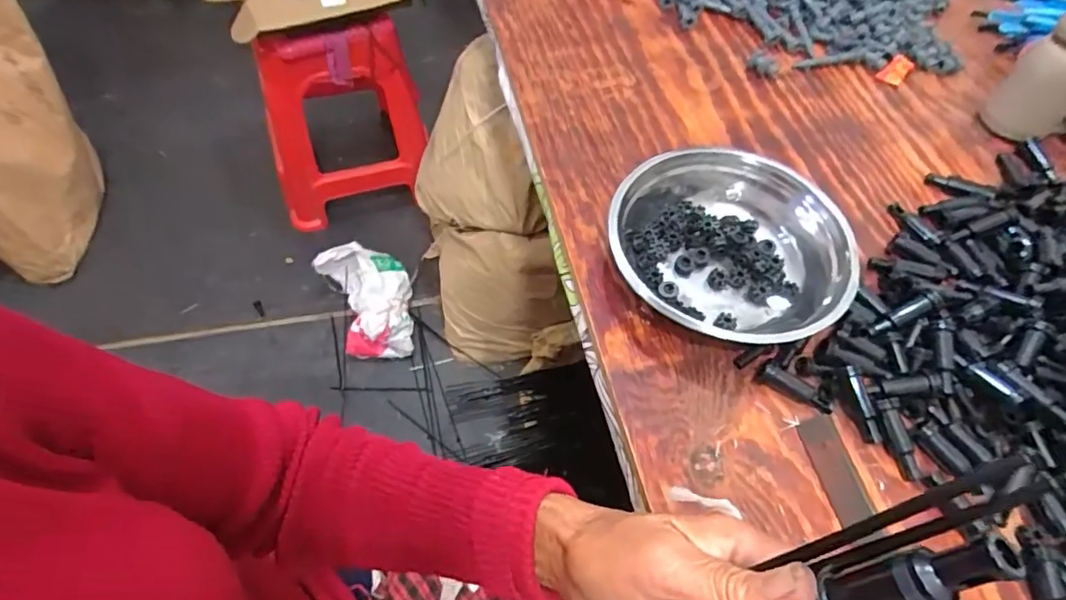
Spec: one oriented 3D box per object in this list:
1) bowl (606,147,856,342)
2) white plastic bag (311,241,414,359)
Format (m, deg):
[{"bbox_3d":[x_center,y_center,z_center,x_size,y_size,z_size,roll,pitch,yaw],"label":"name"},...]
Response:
[{"bbox_3d":[0.176,-0.048,0.545,0.200,0.074,0.224,-27,63,-20],"label":"bowl"},{"bbox_3d":[-0.371,0.003,1.296,0.192,0.102,0.256,-14,59,-14],"label":"white plastic bag"}]

